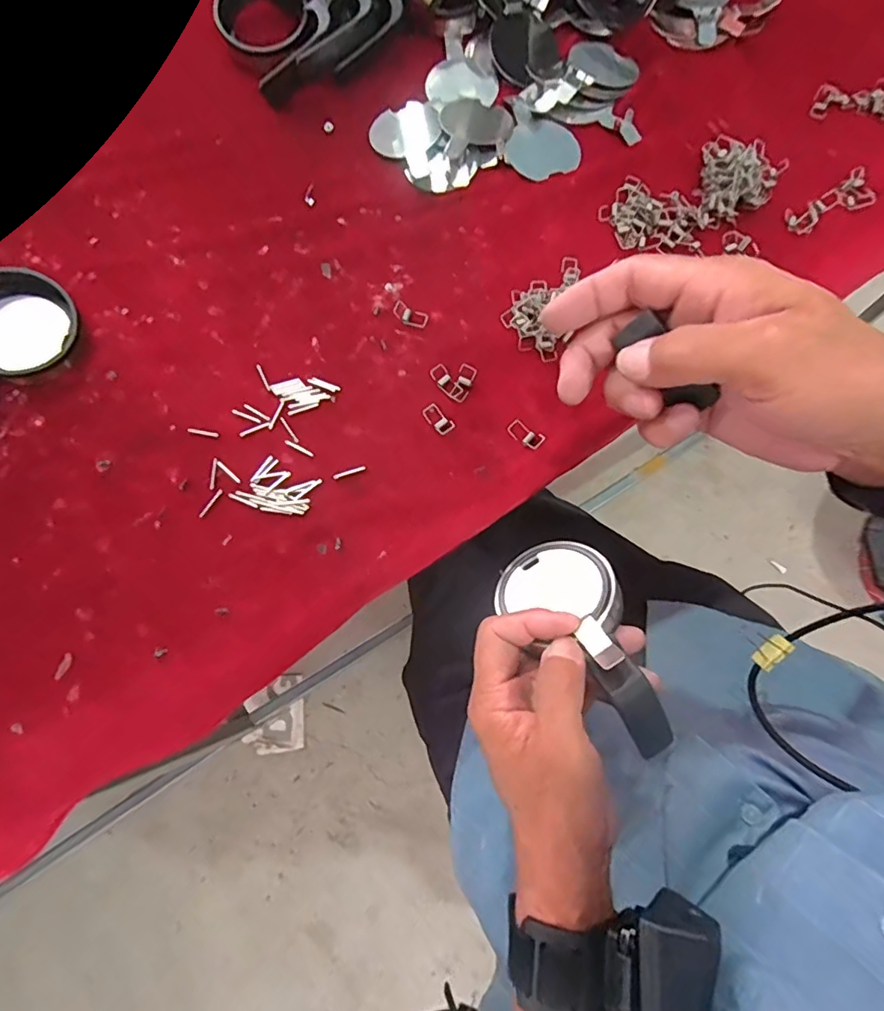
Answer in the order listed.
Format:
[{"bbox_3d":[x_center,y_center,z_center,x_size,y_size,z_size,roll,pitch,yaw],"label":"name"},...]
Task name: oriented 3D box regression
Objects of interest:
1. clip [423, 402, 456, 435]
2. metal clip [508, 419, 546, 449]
[{"bbox_3d":[-0.002,-0.055,0.338,0.012,0.004,0.023,-39,78,-9],"label":"clip"},{"bbox_3d":[0.052,-0.045,0.333,0.023,0.004,0.012,42,79,11],"label":"metal clip"}]

